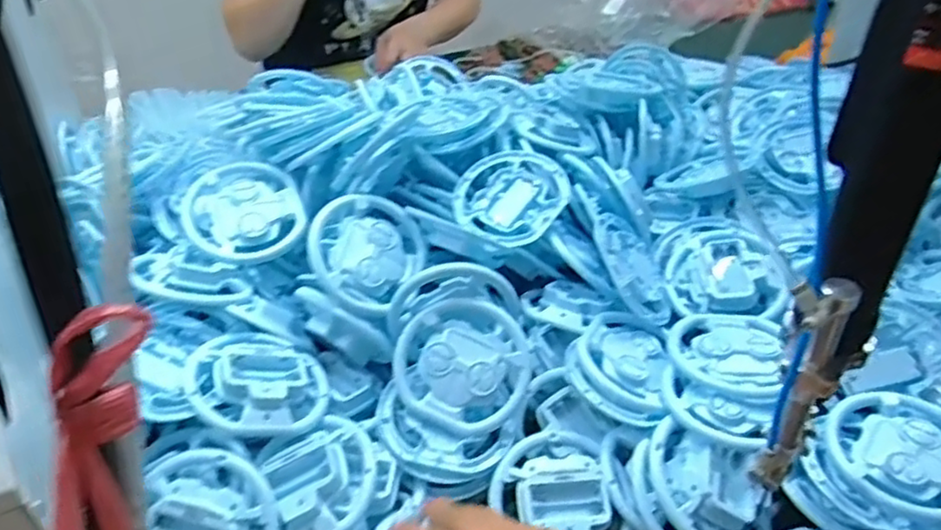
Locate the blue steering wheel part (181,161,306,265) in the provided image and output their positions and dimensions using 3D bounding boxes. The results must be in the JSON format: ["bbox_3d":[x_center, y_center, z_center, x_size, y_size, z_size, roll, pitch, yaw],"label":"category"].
[{"bbox_3d":[-0.199,-0.046,0.596,0.096,0.028,0.092,-21,63,-18],"label":"blue steering wheel part"}]

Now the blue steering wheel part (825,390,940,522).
[{"bbox_3d":[0.308,0.135,0.478,0.100,0.026,0.105,29,47,33],"label":"blue steering wheel part"}]

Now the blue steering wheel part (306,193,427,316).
[{"bbox_3d":[-0.087,-0.014,0.556,0.091,0.012,0.100,13,63,-26],"label":"blue steering wheel part"}]

